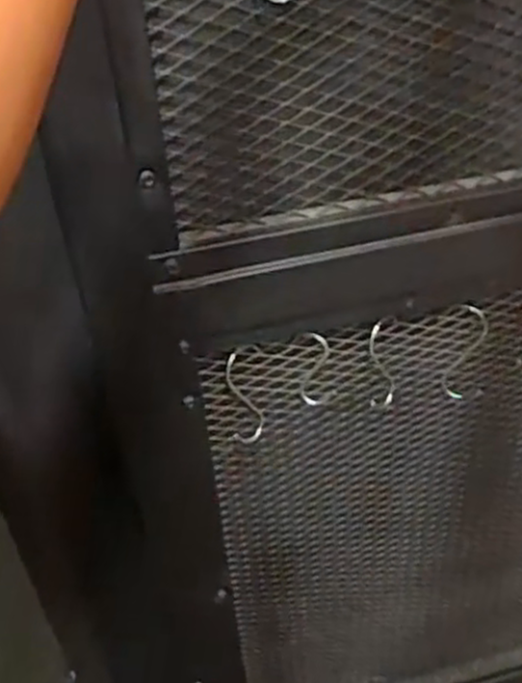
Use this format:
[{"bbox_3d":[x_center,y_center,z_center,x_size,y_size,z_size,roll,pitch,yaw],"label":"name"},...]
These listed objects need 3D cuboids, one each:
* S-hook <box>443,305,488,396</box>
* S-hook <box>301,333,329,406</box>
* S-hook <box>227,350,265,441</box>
[{"bbox_3d":[0.226,0.013,0.848,0.036,0.135,0.012,-7,37,-6],"label":"S-hook"},{"bbox_3d":[0.057,0.030,0.800,0.031,0.102,0.013,0,37,4],"label":"S-hook"},{"bbox_3d":[-0.015,0.061,0.798,0.037,0.125,0.004,-10,38,-10],"label":"S-hook"}]

